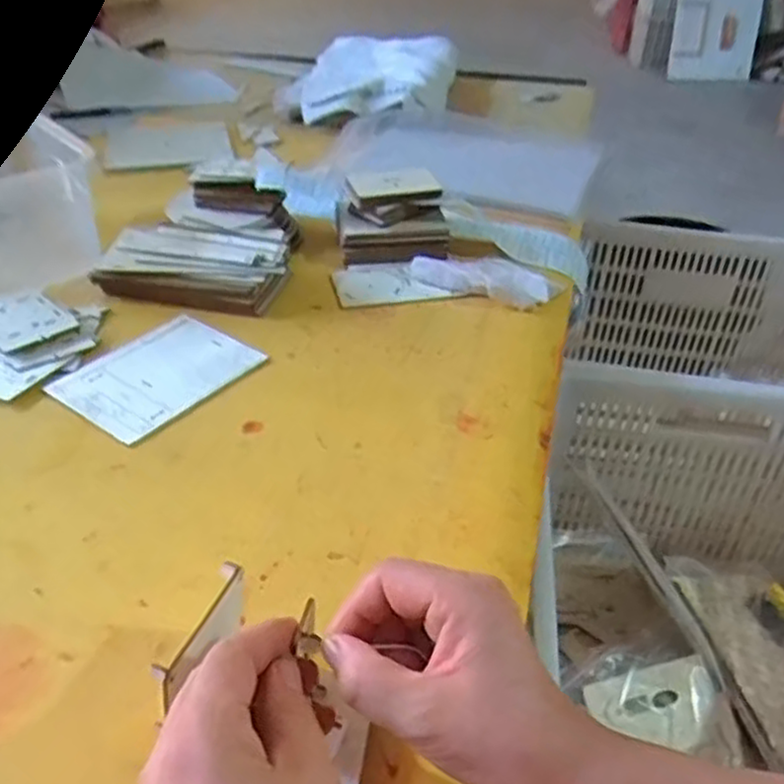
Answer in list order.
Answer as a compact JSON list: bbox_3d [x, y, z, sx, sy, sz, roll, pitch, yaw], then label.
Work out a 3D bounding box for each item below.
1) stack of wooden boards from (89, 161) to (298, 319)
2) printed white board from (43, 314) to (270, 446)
[{"bbox_3d":[-0.188,-0.169,0.797,0.188,0.068,0.197,6,38,5],"label":"stack of wooden boards"},{"bbox_3d":[-0.206,-0.018,0.659,0.119,0.004,0.154,25,43,27],"label":"printed white board"}]

